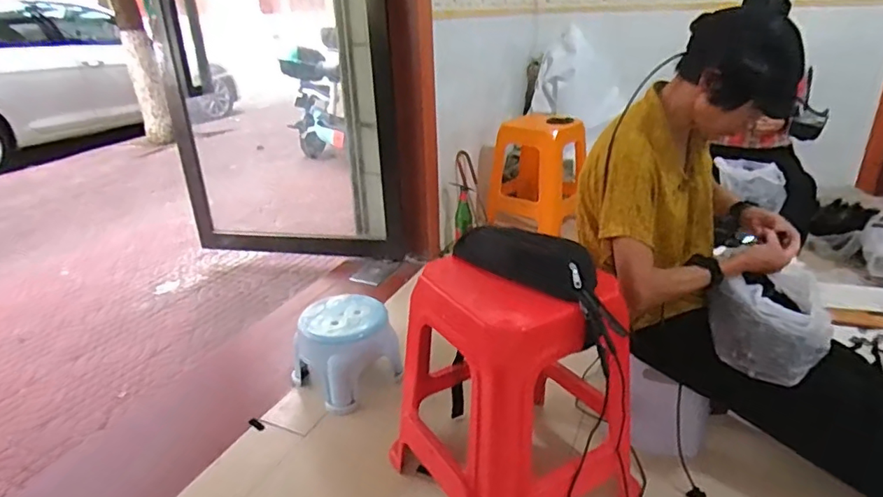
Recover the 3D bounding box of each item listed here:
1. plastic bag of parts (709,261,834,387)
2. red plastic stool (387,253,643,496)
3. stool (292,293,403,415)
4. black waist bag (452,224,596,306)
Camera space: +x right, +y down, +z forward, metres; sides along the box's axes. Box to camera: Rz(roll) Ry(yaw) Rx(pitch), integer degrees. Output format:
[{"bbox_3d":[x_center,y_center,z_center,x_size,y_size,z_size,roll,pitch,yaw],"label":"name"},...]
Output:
[{"bbox_3d":[0.625,0.121,1.038,0.190,0.122,0.244,13,29,30],"label":"plastic bag of parts"},{"bbox_3d":[0.119,0.270,1.057,0.345,0.490,0.403,-16,29,-29],"label":"red plastic stool"},{"bbox_3d":[-0.249,0.263,1.407,0.237,0.197,0.223,-2,25,1],"label":"stool"},{"bbox_3d":[0.142,0.010,0.985,0.291,0.072,0.078,19,32,38],"label":"black waist bag"}]

